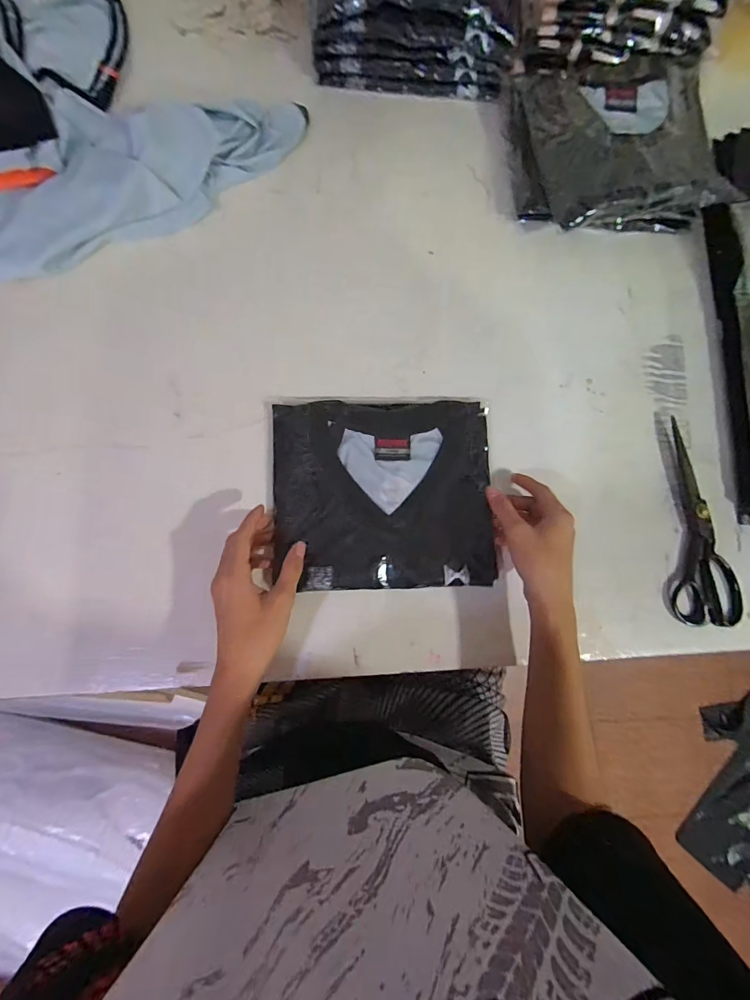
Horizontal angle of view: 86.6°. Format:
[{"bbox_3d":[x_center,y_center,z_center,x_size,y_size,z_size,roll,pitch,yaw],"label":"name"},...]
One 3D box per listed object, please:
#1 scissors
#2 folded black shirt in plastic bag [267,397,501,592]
[{"bbox_3d":[0.392,0.027,0.469,0.077,0.013,0.233,5,82,-4],"label":"scissors"},{"bbox_3d":[0.011,-0.011,0.438,0.239,0.012,0.211,-1,83,-4],"label":"folded black shirt in plastic bag"}]

